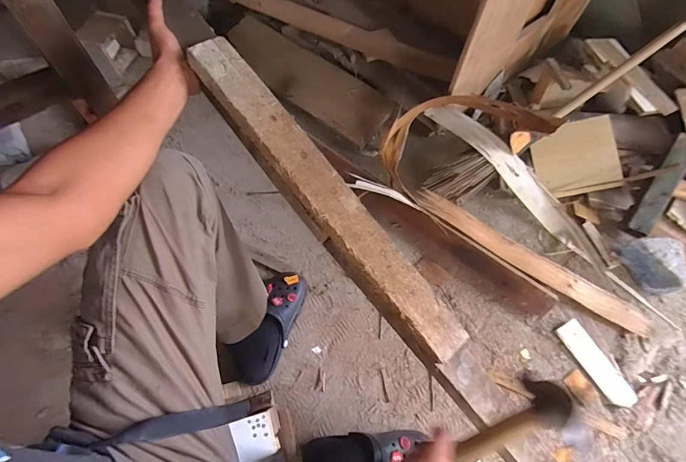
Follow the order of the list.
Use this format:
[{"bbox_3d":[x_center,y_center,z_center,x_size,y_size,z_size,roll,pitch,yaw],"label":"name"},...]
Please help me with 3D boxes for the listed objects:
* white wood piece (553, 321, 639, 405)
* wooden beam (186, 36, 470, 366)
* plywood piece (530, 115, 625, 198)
[{"bbox_3d":[0.585,0.304,0.825,0.058,0.016,0.198,-25,67,-15],"label":"white wood piece"},{"bbox_3d":[-0.024,-0.040,0.527,0.075,0.054,0.561,-40,91,-18],"label":"wooden beam"},{"bbox_3d":[0.649,-0.202,0.998,0.213,0.017,0.196,-11,95,8],"label":"plywood piece"}]

